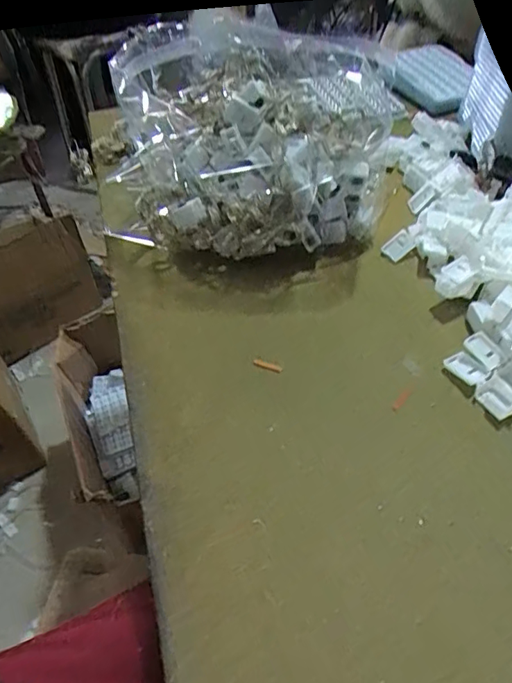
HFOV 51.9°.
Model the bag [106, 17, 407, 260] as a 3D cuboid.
[{"bbox_3d":[-0.004,-0.178,0.459,0.216,0.145,0.177,18,51,15],"label":"bag"}]

